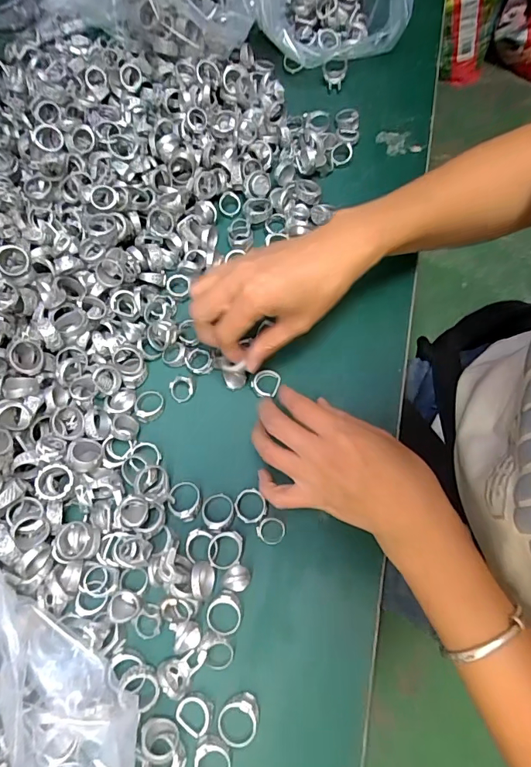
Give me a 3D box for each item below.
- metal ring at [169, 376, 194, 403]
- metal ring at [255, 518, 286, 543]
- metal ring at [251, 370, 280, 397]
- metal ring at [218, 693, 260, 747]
[{"bbox_3d":[-0.070,0.004,0.368,0.020,0.010,0.021,-1,69,2],"label":"metal ring"},{"bbox_3d":[0.005,0.109,0.325,0.020,0.004,0.019,-1,69,2],"label":"metal ring"},{"bbox_3d":[0.000,0.000,0.366,0.021,0.006,0.024,26,73,11],"label":"metal ring"},{"bbox_3d":[-0.018,0.217,0.285,0.024,0.014,0.030,14,71,8],"label":"metal ring"}]

